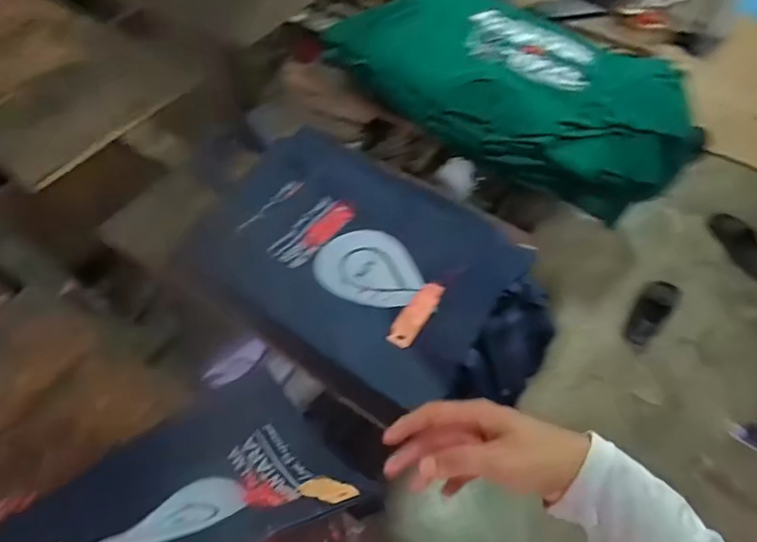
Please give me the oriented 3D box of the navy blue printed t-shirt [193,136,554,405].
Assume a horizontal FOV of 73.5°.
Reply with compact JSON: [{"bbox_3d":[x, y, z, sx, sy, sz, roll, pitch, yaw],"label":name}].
[{"bbox_3d":[-0.019,-0.023,0.741,0.564,0.077,0.342,34,61,21],"label":"navy blue printed t-shirt"}]

